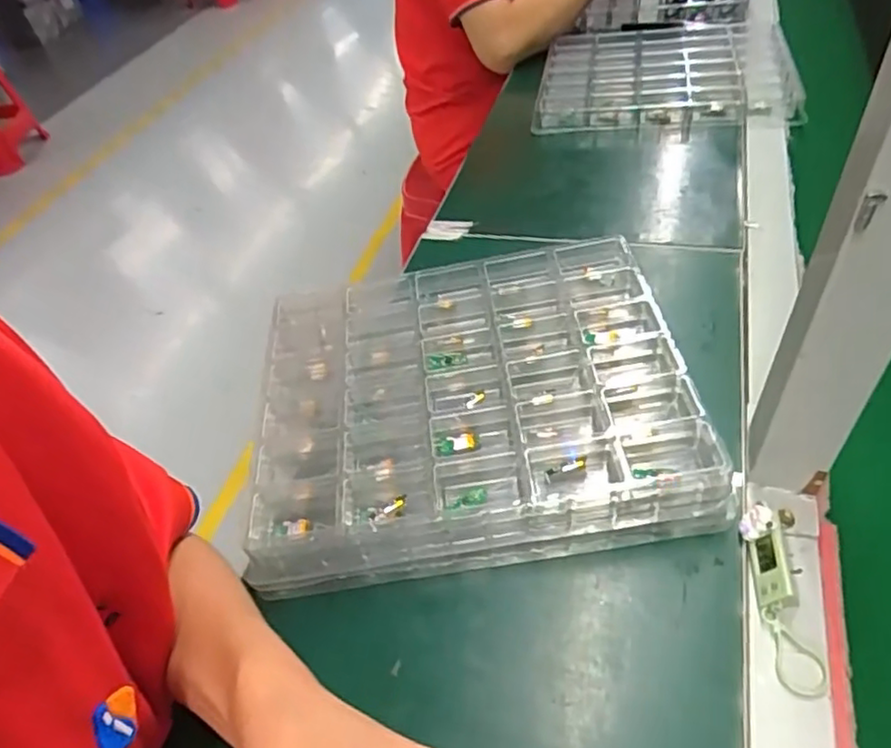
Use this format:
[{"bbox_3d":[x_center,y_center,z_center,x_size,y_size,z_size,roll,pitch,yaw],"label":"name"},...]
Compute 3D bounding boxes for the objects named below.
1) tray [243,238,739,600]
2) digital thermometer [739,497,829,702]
[{"bbox_3d":[0.014,0.003,0.458,0.300,0.047,0.253,-10,46,1],"label":"tray"},{"bbox_3d":[0.188,0.122,0.357,0.024,0.022,0.101,-3,47,8],"label":"digital thermometer"}]

